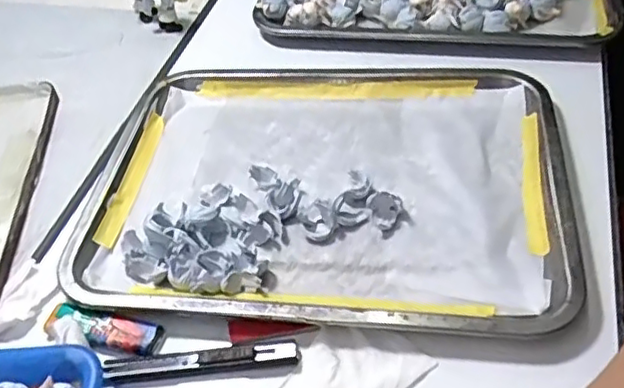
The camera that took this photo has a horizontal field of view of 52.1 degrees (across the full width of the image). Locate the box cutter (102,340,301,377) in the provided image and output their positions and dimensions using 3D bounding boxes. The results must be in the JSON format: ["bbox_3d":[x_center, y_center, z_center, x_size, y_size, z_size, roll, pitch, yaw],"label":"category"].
[{"bbox_3d":[-0.069,0.102,0.397,0.121,0.008,0.017,-6,46,0],"label":"box cutter"}]

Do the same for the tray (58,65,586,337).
[{"bbox_3d":[0.010,-0.014,0.484,0.340,0.026,0.251,2,47,8],"label":"tray"}]

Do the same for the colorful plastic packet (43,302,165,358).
[{"bbox_3d":[-0.139,0.087,0.417,0.077,0.008,0.022,8,48,13],"label":"colorful plastic packet"}]

